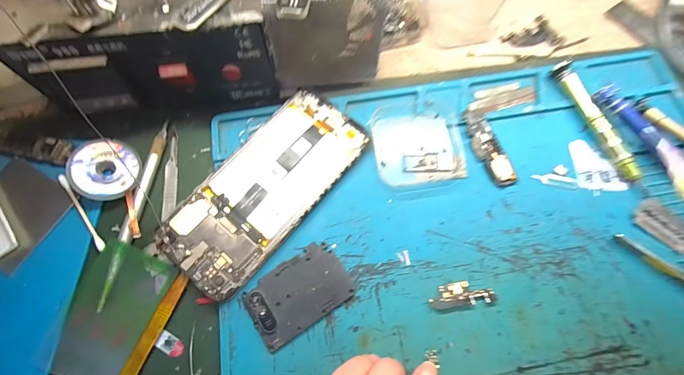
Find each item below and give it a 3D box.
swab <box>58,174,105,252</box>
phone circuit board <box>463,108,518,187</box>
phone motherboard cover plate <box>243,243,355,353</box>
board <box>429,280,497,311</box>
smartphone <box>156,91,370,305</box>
[{"bbox_3d":[-0.188,0.017,0.251,0.005,0.006,0.069,-36,74,-11],"label":"swab"},{"bbox_3d":[0.112,-0.033,0.270,0.020,0.004,0.068,-17,71,-5],"label":"phone circuit board"},{"bbox_3d":[-0.029,0.070,0.233,0.067,0.005,0.043,-33,73,-10],"label":"phone motherboard cover plate"},{"bbox_3d":[0.080,0.071,0.232,0.043,0.004,0.016,-9,70,-2],"label":"board"},{"bbox_3d":[-0.054,0.000,0.255,0.072,0.011,0.160,38,75,13],"label":"smartphone"}]

